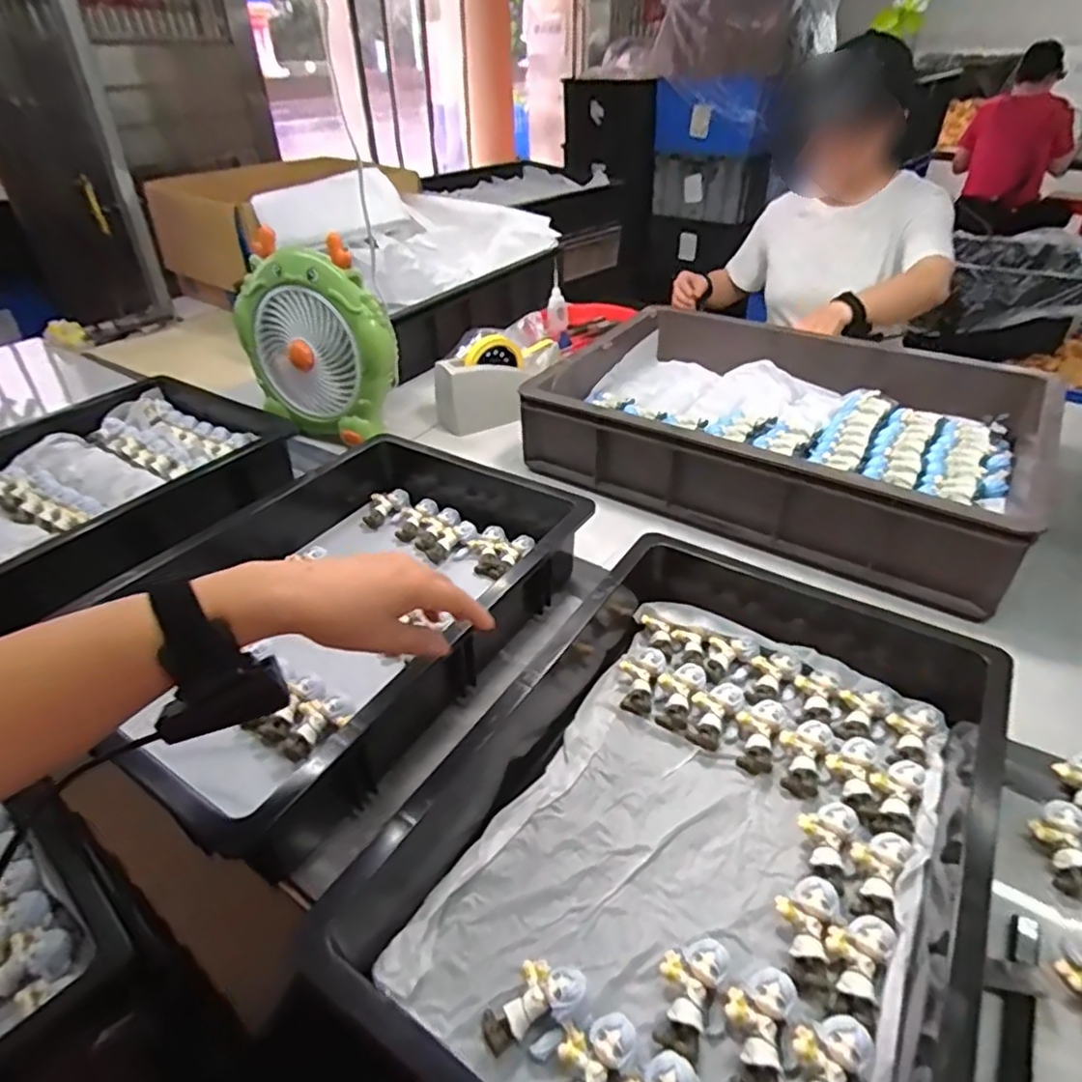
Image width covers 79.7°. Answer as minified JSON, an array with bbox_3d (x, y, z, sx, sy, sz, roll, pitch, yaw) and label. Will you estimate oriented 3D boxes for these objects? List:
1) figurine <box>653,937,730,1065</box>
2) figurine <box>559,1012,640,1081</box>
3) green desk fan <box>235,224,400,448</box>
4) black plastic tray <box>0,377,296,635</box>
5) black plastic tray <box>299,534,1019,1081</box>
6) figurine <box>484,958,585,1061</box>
[{"bbox_3d":[0.084,0.260,0.374,0.033,0.021,0.060,18,55,24],"label":"figurine"},{"bbox_3d":[0.026,0.281,0.342,0.035,0.023,0.056,20,42,26],"label":"figurine"},{"bbox_3d":[-0.339,-0.291,0.957,0.262,0.258,0.093,30,47,35],"label":"green desk fan"},{"bbox_3d":[-0.657,-0.096,0.888,0.458,0.069,0.514,25,45,31],"label":"black plastic tray"},{"bbox_3d":[0.126,0.174,0.445,0.343,0.097,0.460,20,40,27],"label":"black plastic tray"},{"bbox_3d":[-0.005,0.264,0.366,0.054,0.029,0.039,-30,46,-32],"label":"figurine"}]

